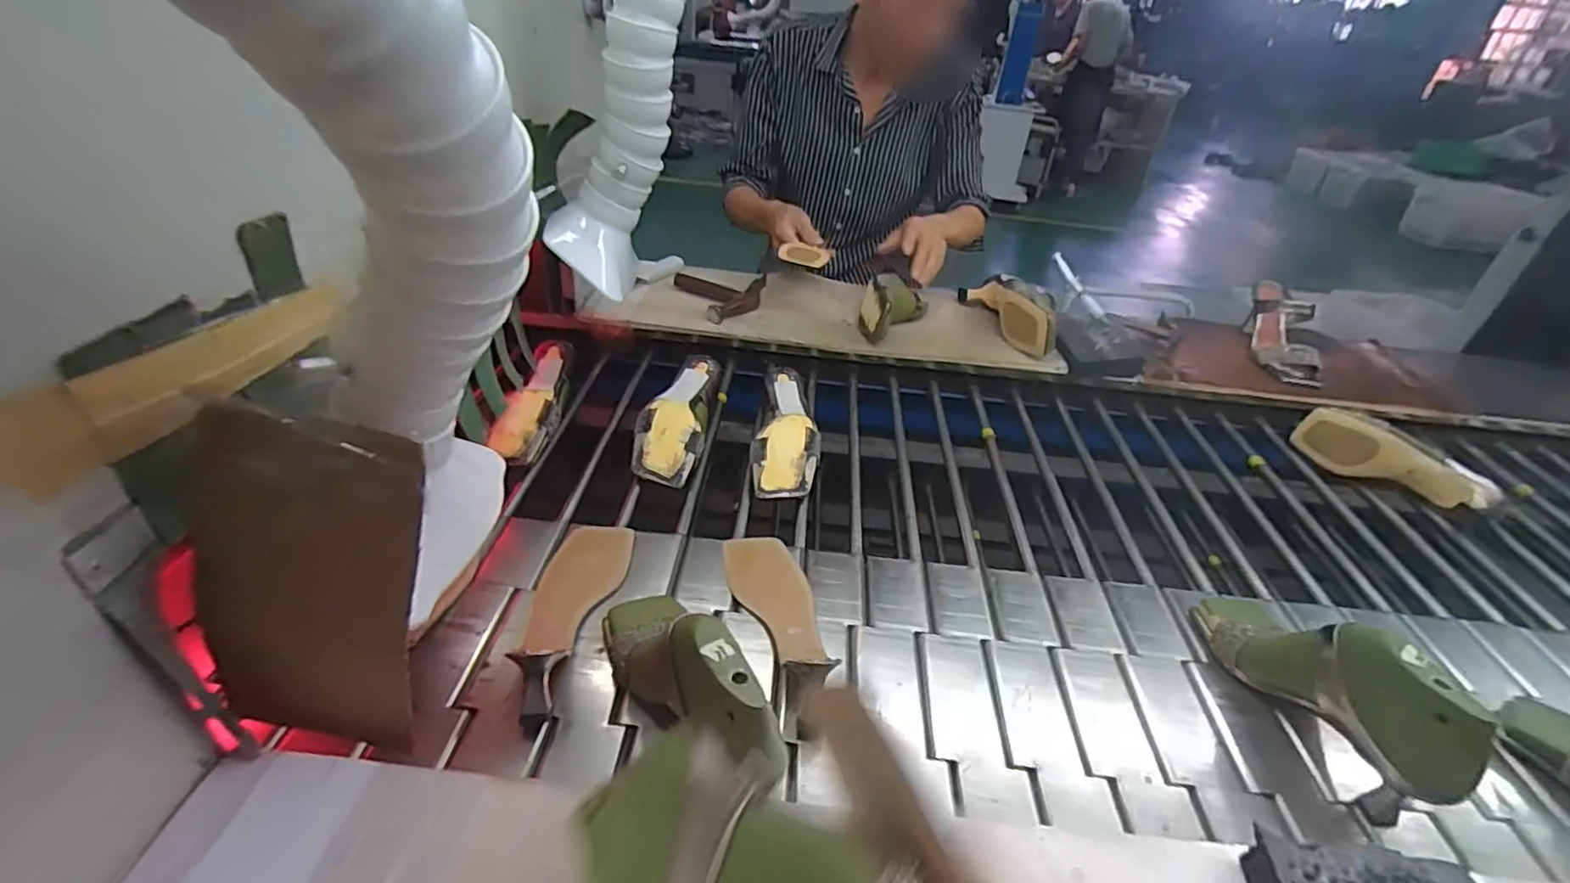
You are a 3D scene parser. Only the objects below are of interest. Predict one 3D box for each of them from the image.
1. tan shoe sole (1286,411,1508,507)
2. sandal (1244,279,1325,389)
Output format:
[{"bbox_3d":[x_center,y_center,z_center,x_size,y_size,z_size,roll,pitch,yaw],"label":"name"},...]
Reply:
[{"bbox_3d":[0.820,0.032,0.907,0.065,0.077,0.224,-24,44,-36],"label":"tan shoe sole"},{"bbox_3d":[0.823,-0.182,1.111,0.088,0.096,0.219,4,63,-3],"label":"sandal"}]

